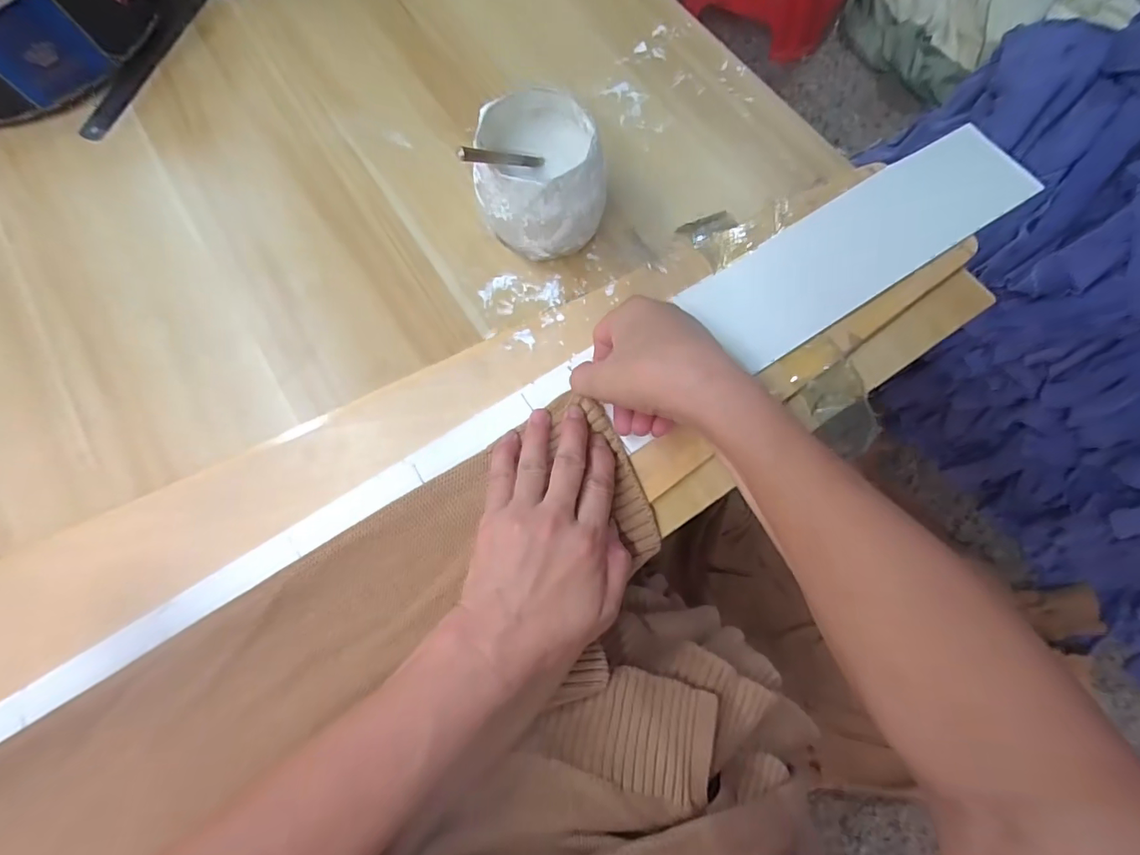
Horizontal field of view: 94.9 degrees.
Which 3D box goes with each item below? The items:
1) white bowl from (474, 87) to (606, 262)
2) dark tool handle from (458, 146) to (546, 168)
[{"bbox_3d":[-0.024,-0.170,0.364,0.086,0.084,0.098,-16,72,-3],"label":"white bowl"},{"bbox_3d":[-0.041,-0.165,0.323,0.010,0.009,0.075,39,36,13],"label":"dark tool handle"}]

